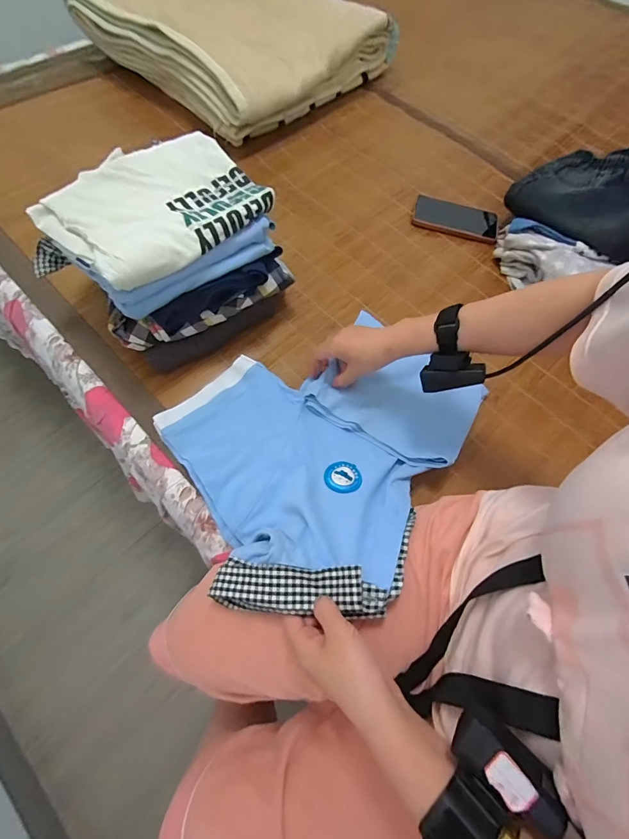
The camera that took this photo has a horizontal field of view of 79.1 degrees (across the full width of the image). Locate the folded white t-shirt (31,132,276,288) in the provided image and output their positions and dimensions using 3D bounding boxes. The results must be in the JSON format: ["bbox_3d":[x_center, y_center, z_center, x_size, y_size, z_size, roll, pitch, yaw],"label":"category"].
[{"bbox_3d":[-0.197,-0.274,0.475,0.244,0.032,0.184,-40,74,-18],"label":"folded white t-shirt"}]

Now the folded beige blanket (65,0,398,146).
[{"bbox_3d":[-0.146,-0.839,0.815,0.464,0.168,0.466,37,69,13],"label":"folded beige blanket"}]

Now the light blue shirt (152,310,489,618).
[{"bbox_3d":[0.000,0.012,0.489,0.336,0.121,0.404,33,69,11],"label":"light blue shirt"}]

